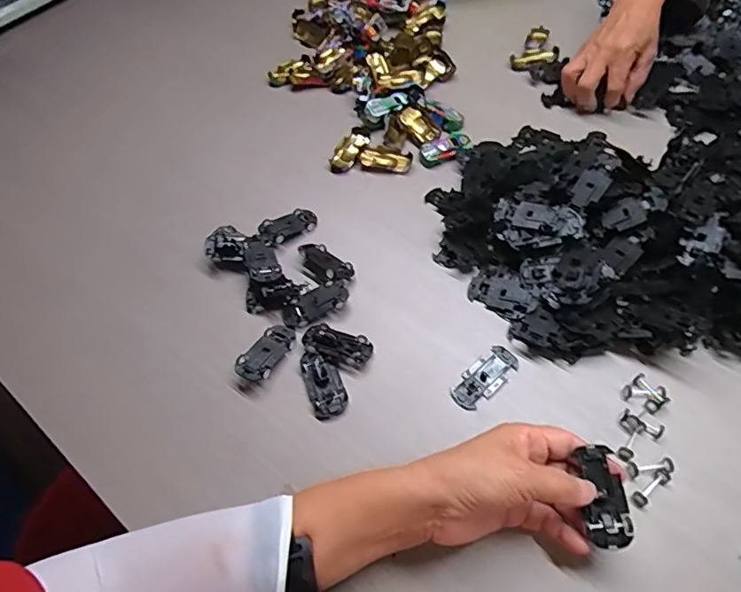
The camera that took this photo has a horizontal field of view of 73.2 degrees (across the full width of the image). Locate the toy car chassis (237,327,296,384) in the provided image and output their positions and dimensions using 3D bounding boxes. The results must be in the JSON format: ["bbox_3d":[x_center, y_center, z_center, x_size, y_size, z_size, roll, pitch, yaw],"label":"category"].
[{"bbox_3d":[-0.094,0.052,0.456,0.031,0.015,0.064,23,48,18],"label":"toy car chassis"}]

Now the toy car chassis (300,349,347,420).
[{"bbox_3d":[-0.041,0.075,0.435,0.030,0.011,0.062,-19,57,-8],"label":"toy car chassis"}]

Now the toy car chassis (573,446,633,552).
[{"bbox_3d":[0.158,0.137,0.340,0.029,0.007,0.064,-2,66,3],"label":"toy car chassis"}]

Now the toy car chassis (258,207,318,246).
[{"bbox_3d":[-0.090,-0.075,0.539,0.065,0.022,0.031,-33,60,-16],"label":"toy car chassis"}]

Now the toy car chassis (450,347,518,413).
[{"bbox_3d":[0.099,0.070,0.430,0.066,0.004,0.030,-39,62,-20],"label":"toy car chassis"}]

